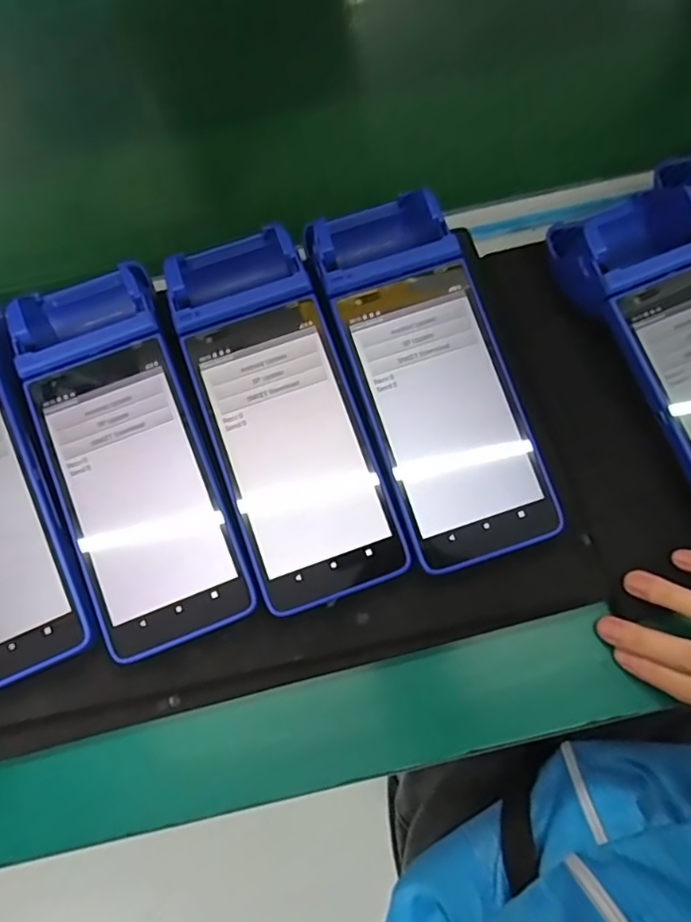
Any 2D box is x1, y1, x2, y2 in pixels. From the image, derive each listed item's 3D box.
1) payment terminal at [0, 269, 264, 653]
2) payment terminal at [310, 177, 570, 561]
[{"bbox_3d":[-0.122,-0.013,0.317,0.081,0.043,0.223,-20,72,-4],"label":"payment terminal"},{"bbox_3d":[0.043,-0.055,0.328,0.079,0.054,0.222,-19,72,-4],"label":"payment terminal"}]

